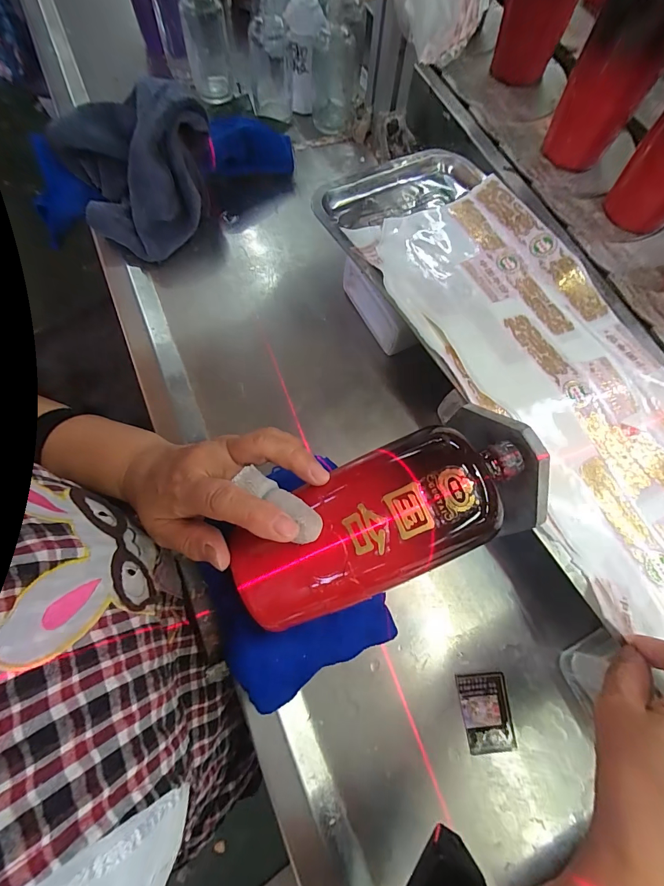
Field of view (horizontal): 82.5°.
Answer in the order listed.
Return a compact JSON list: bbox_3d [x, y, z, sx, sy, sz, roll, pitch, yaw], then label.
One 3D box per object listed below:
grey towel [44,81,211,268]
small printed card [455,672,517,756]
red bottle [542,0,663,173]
[{"bbox_3d":[-0.220,-0.296,0.410,0.148,0.104,0.139,26,73,7],"label":"grey towel"},{"bbox_3d":[0.122,0.211,0.297,0.038,0.004,0.052,-4,72,-2],"label":"small printed card"},{"bbox_3d":[0.310,-0.408,0.415,0.063,0.176,0.059,-18,73,-7],"label":"red bottle"}]

